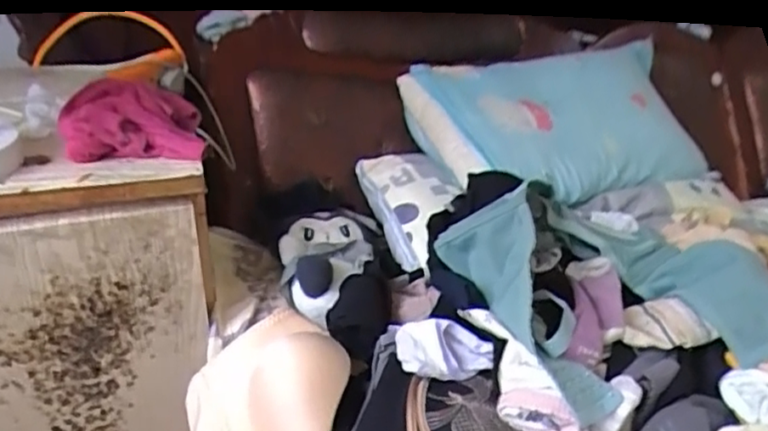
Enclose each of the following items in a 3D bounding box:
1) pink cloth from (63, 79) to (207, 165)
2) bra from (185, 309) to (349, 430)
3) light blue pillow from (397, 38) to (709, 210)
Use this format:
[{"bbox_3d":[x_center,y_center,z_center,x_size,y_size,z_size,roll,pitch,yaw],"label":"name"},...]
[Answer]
[{"bbox_3d":[-0.297,-0.117,0.731,0.152,0.061,0.156,-7,30,-21],"label":"pink cloth"},{"bbox_3d":[-0.124,0.217,0.643,0.162,0.143,0.192,3,28,-4],"label":"bra"},{"bbox_3d":[0.299,-0.143,1.026,0.496,0.119,0.299,-9,60,-18],"label":"light blue pillow"}]

